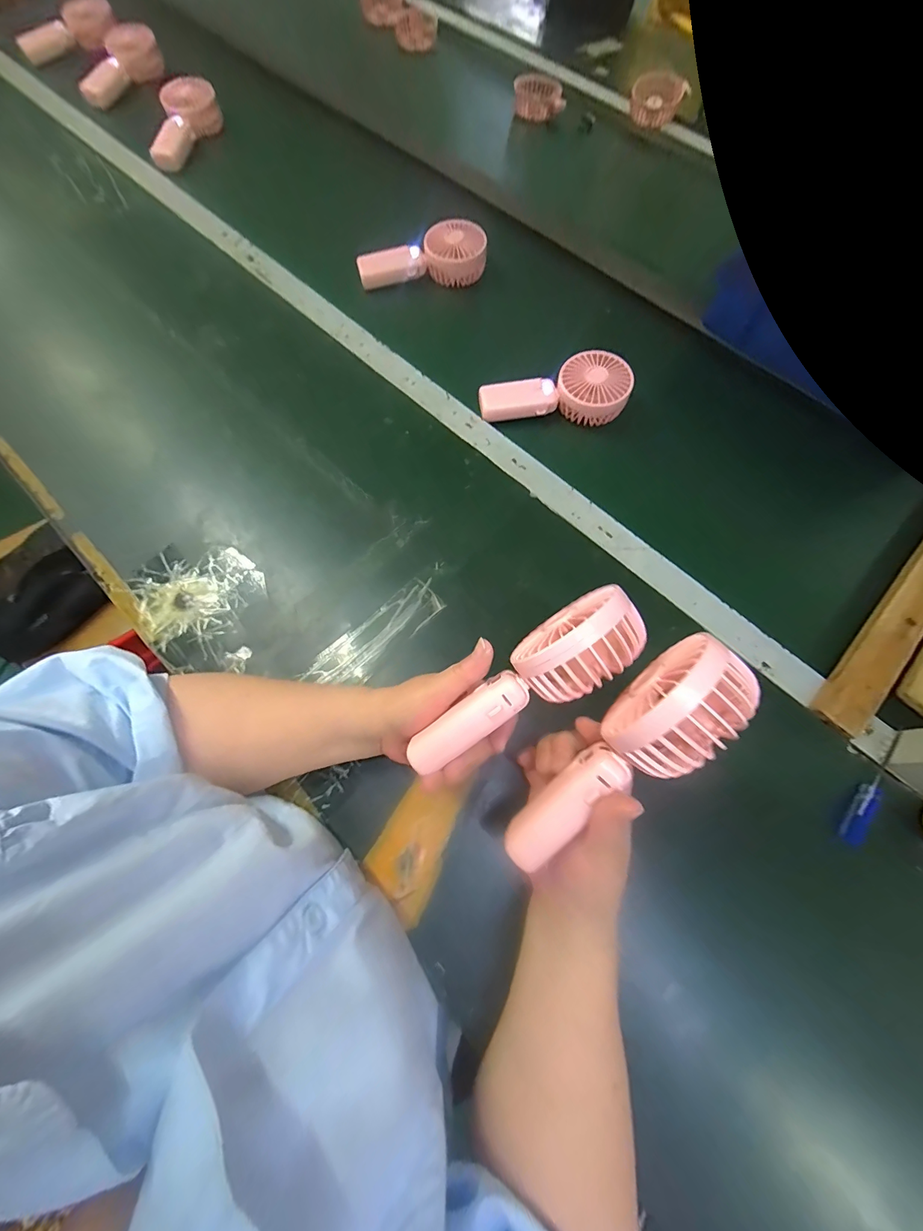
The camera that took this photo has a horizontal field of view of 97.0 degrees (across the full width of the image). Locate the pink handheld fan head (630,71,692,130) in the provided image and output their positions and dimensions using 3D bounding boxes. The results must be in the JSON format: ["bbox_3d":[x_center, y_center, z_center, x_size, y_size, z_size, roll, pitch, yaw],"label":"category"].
[{"bbox_3d":[0.353,-0.928,0.737,0.096,0.063,0.055,28,72,8],"label":"pink handheld fan head"}]

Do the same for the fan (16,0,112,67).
[{"bbox_3d":[-0.738,-1.081,0.762,0.160,0.060,0.058,-21,72,4],"label":"fan"}]

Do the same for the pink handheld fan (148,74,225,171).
[{"bbox_3d":[-0.466,-0.822,0.687,0.053,0.070,0.169,23,69,7],"label":"pink handheld fan"}]

